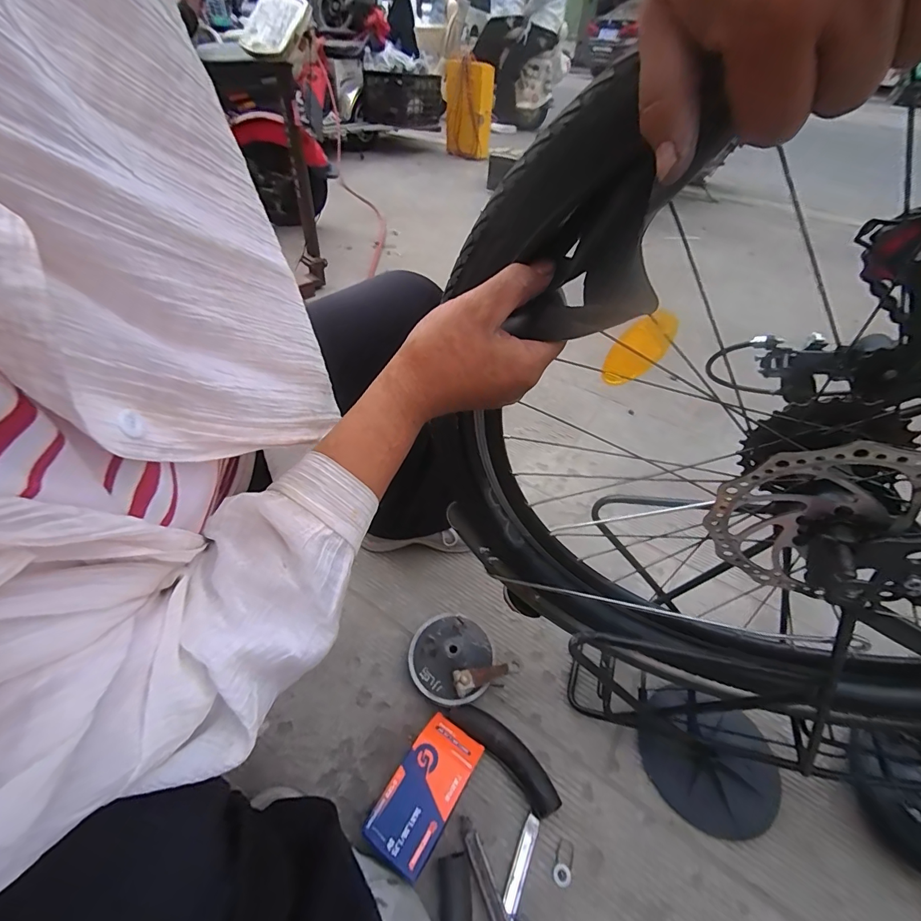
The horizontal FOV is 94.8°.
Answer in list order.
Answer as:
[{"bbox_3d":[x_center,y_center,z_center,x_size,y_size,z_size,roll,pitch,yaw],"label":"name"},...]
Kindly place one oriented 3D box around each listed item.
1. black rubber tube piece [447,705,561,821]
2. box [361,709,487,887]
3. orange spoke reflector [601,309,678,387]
[{"bbox_3d":[0.059,0.385,0.560,0.160,0.031,0.044,35,53,27],"label":"black rubber tube piece"},{"bbox_3d":[-0.041,0.402,0.519,0.076,0.055,0.148,26,50,21],"label":"box"},{"bbox_3d":[0.132,-0.081,0.320,0.033,0.067,0.014,30,47,-5],"label":"orange spoke reflector"}]

